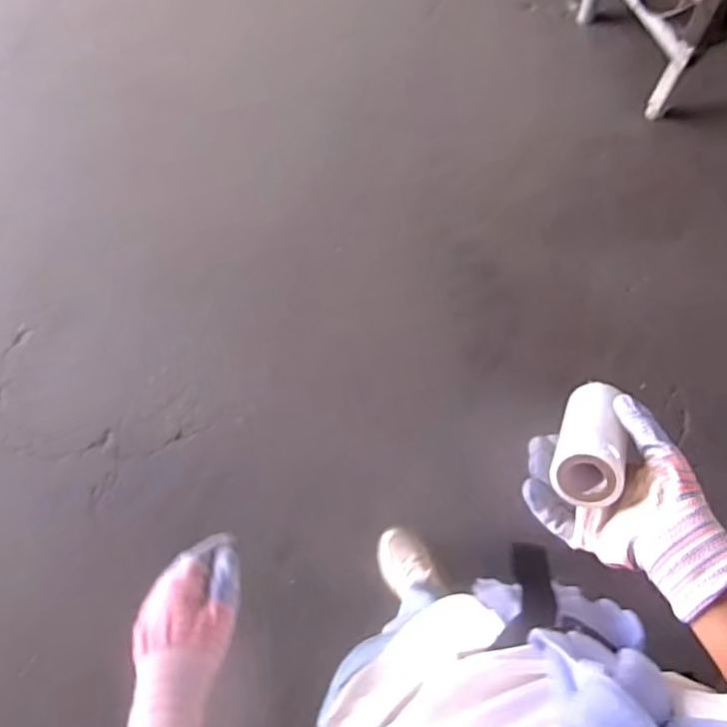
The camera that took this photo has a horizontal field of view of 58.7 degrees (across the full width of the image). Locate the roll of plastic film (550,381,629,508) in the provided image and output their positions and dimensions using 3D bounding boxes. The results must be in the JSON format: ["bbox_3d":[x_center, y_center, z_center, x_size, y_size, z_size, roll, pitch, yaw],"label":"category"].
[{"bbox_3d":[0.165,0.051,0.475,0.043,0.044,0.107,17,36,6],"label":"roll of plastic film"}]

